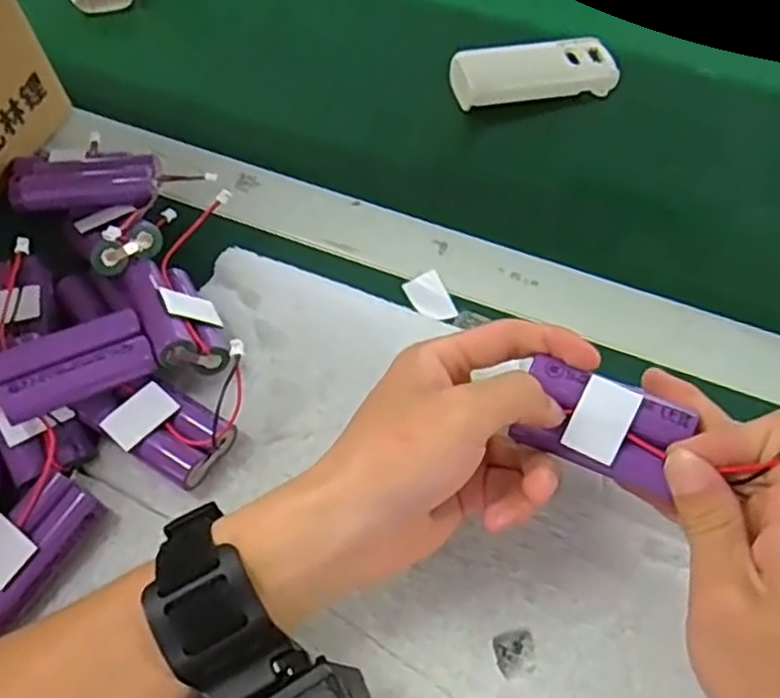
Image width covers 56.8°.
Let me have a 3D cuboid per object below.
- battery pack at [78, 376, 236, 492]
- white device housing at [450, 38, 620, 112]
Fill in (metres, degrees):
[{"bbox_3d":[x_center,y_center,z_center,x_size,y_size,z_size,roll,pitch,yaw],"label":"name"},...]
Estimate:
[{"bbox_3d":[-0.107,0.034,0.330,0.063,0.021,0.035,27,64,14],"label":"battery pack"},{"bbox_3d":[0.094,-0.181,0.468,0.108,0.018,0.036,-12,62,-7],"label":"white device housing"}]

